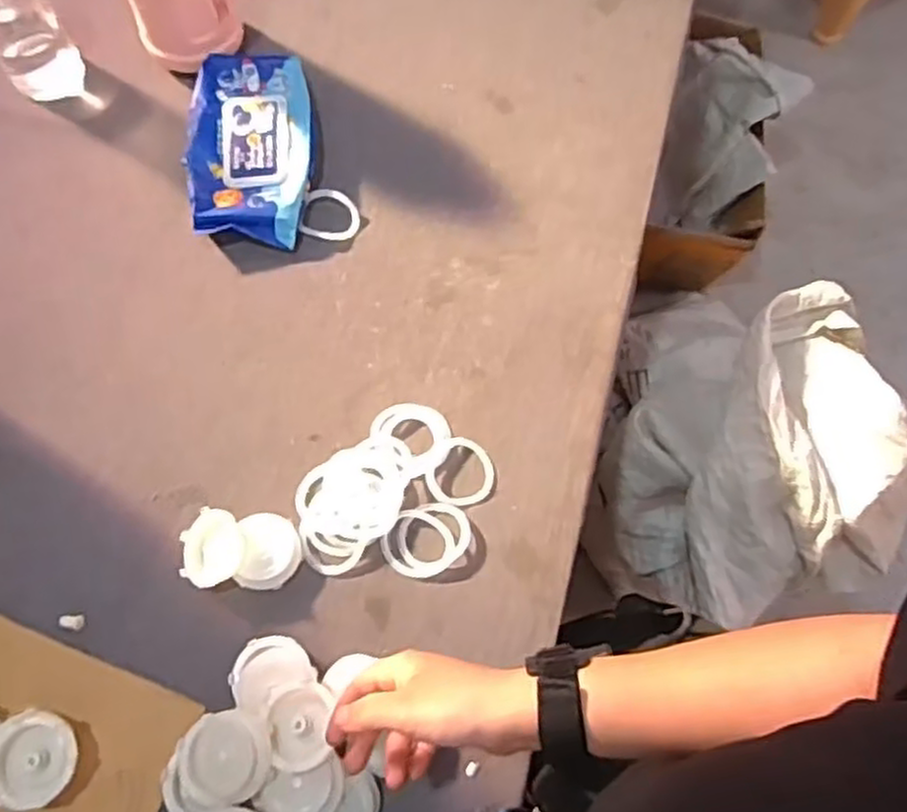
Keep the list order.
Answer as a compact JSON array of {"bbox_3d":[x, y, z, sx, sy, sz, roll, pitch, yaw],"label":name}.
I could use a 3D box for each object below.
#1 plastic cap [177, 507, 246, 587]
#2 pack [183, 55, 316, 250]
[{"bbox_3d":[-0.192,0.113,0.608,0.051,0.021,0.060,-14,73,9],"label":"plastic cap"},{"bbox_3d":[-0.192,-0.246,0.733,0.117,0.037,0.193,1,69,-1],"label":"pack"}]

